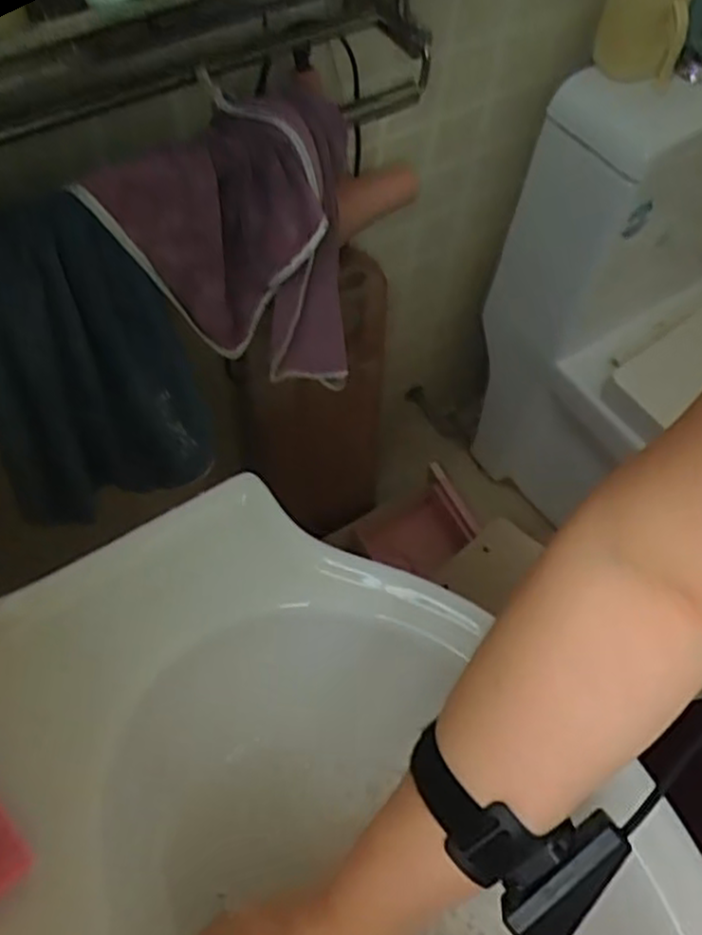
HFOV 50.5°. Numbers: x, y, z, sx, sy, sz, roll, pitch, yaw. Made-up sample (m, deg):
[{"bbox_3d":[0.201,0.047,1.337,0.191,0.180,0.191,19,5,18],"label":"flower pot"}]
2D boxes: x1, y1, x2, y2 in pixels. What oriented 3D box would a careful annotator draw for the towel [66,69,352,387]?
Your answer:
[{"bbox_3d":[-0.101,-0.176,0.669,0.211,0.273,0.109,-13,62,-11],"label":"towel"}]

